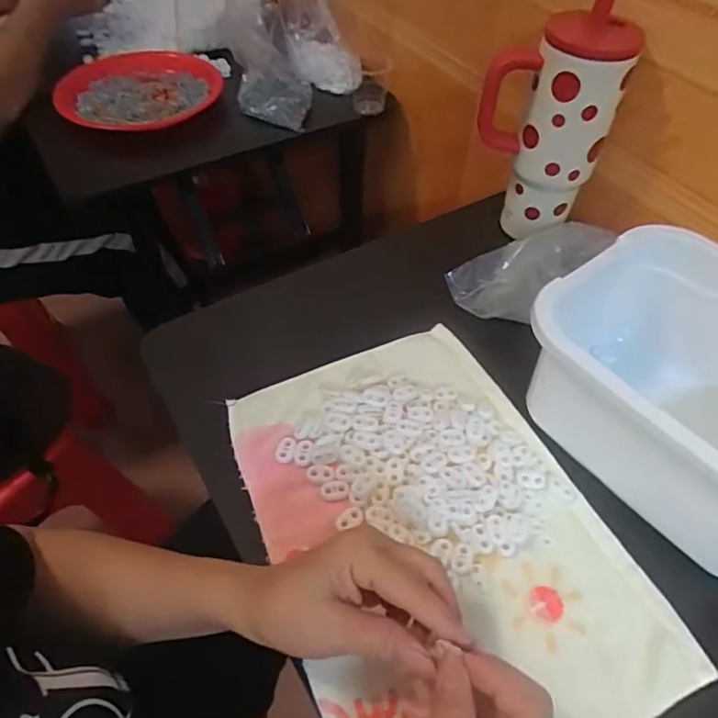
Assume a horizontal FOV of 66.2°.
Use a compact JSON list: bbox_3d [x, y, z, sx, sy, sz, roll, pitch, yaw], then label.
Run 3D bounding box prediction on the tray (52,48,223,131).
[{"bbox_3d":[-0.327,-0.407,0.828,0.234,0.018,0.225,1,52,-1],"label":"tray"}]

